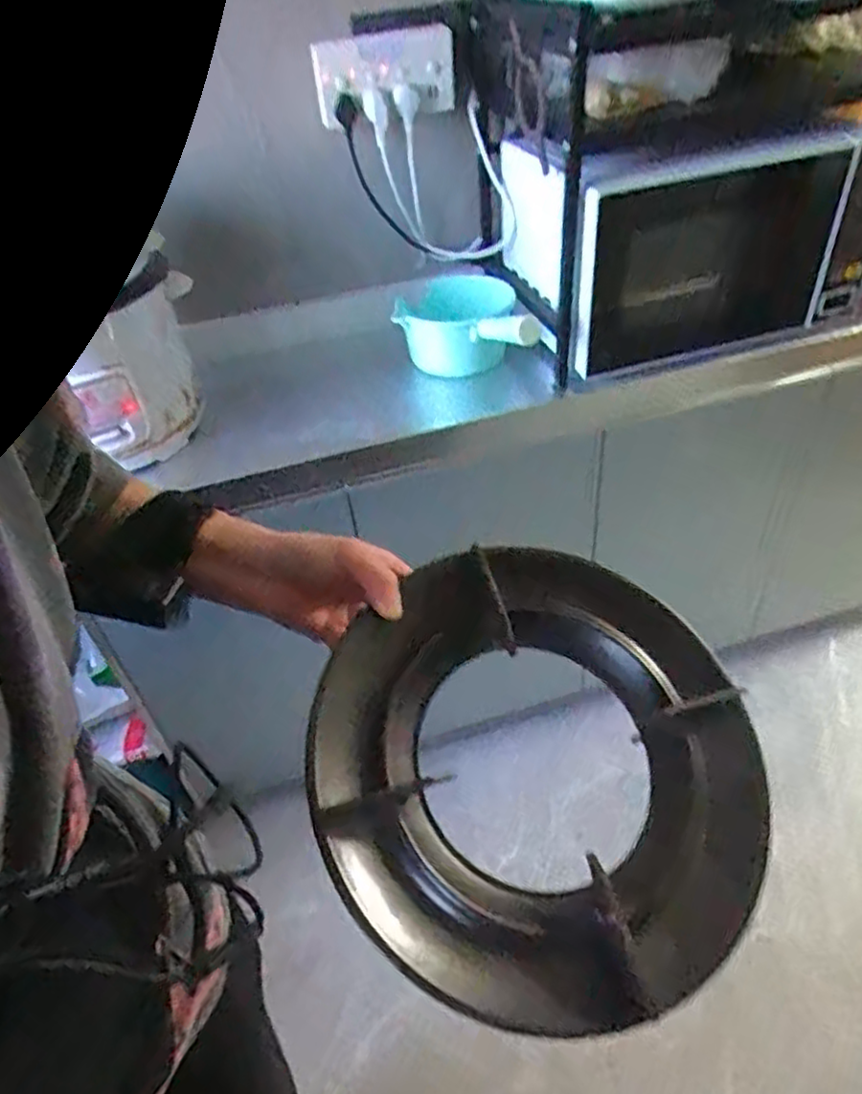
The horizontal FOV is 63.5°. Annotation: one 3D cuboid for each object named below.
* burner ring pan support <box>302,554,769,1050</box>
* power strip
[{"bbox_3d":[0.060,0.120,0.401,0.248,0.042,0.253,5,58,-7],"label":"burner ring pan support"},{"bbox_3d":[-0.060,-0.628,0.929,0.184,0.092,0.041,-12,41,-6],"label":"power strip"}]

